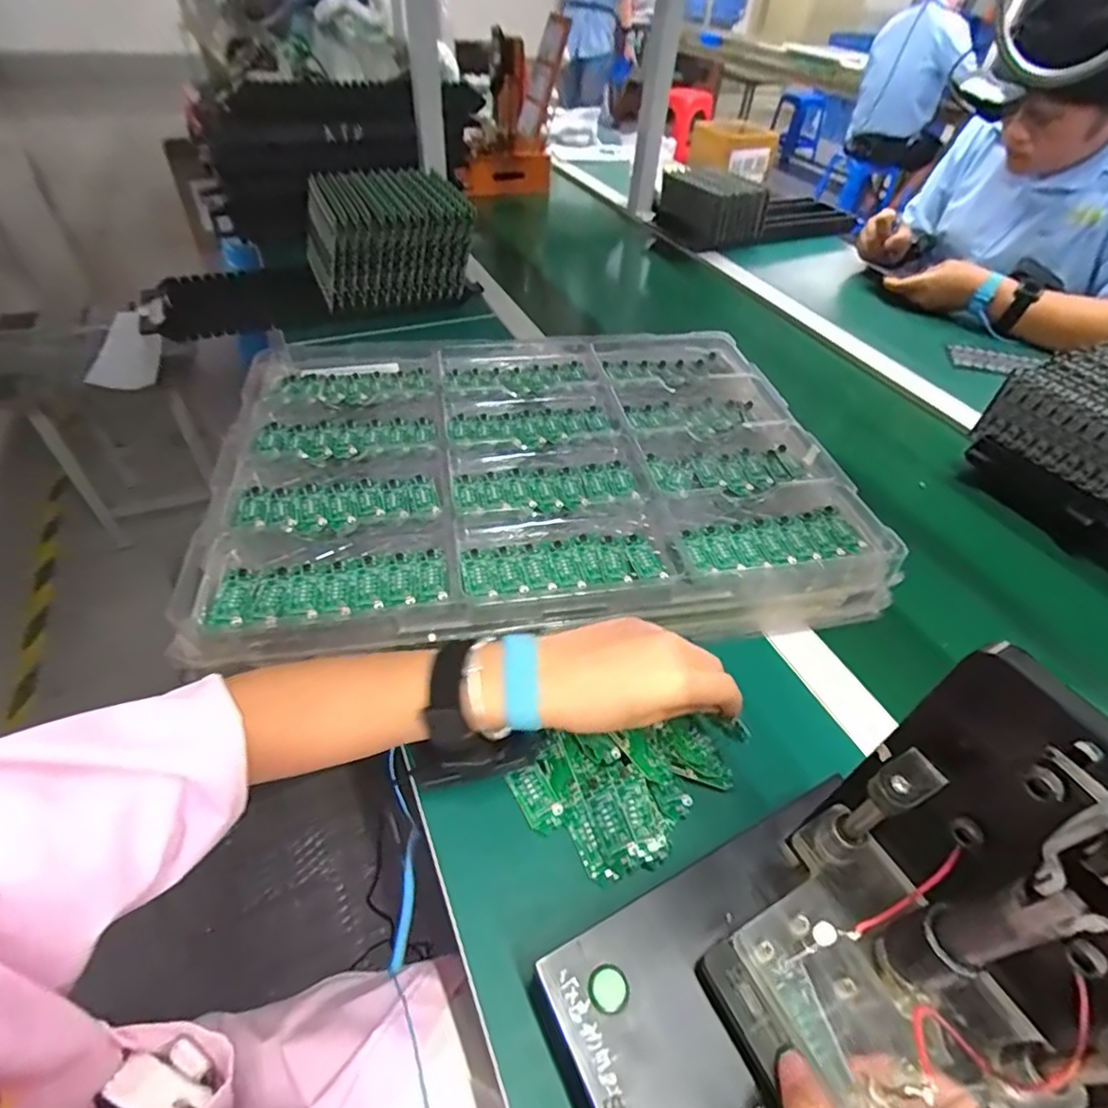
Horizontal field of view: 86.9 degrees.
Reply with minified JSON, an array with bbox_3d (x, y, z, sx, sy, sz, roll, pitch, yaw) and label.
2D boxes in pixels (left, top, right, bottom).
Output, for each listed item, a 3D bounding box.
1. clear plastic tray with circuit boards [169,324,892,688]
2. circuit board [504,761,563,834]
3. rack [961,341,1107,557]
[{"bbox_3d":[-0.023,-0.095,0.567,0.556,0.042,0.432,-7,47,-11],"label":"clear plastic tray with circuit boards"},{"bbox_3d":[-0.011,0.159,0.380,0.023,0.005,0.045,-22,52,-23],"label":"circuit board"},{"bbox_3d":[0.602,-0.120,0.638,0.226,0.114,0.177,-18,50,-21],"label":"rack"}]

